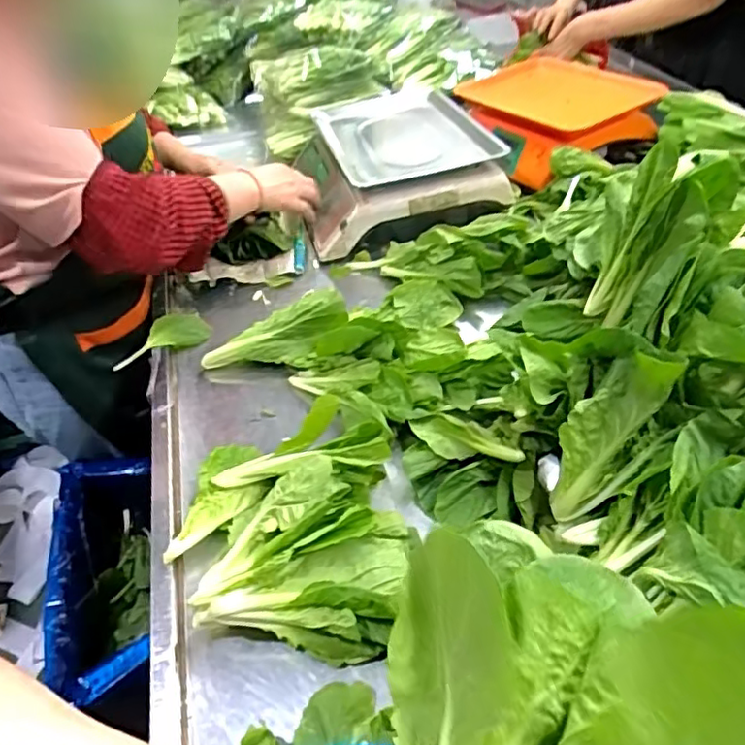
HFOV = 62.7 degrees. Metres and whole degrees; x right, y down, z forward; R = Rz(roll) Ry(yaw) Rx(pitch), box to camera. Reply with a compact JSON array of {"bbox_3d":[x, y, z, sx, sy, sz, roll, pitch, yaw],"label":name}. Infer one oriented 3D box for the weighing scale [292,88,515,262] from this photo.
[{"bbox_3d":[0.021,-0.332,0.972,0.278,0.100,0.311,-14,44,-8],"label":"weighing scale"}]

